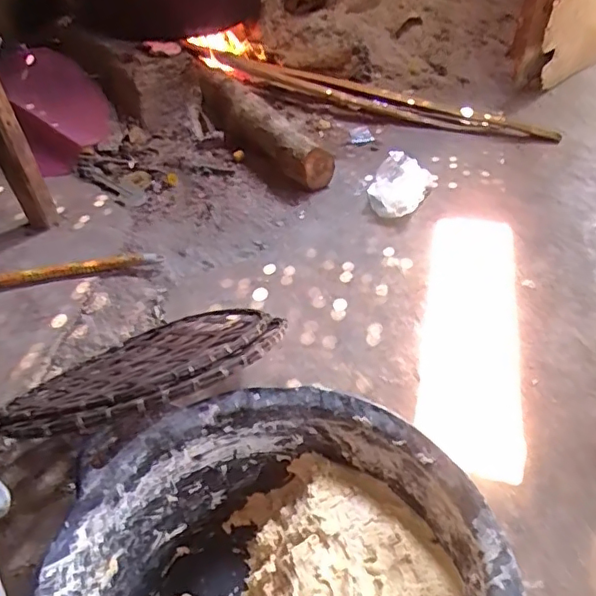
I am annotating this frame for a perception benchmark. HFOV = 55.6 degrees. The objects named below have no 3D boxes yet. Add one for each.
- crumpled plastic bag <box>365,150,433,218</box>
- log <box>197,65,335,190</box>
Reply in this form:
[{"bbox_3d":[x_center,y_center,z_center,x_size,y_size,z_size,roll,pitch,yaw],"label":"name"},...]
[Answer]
[{"bbox_3d":[0.198,-0.217,1.100,0.120,0.074,0.130,8,47,12],"label":"crumpled plastic bag"},{"bbox_3d":[-0.095,-0.408,1.346,0.117,0.105,0.483,-29,51,-22],"label":"log"}]

